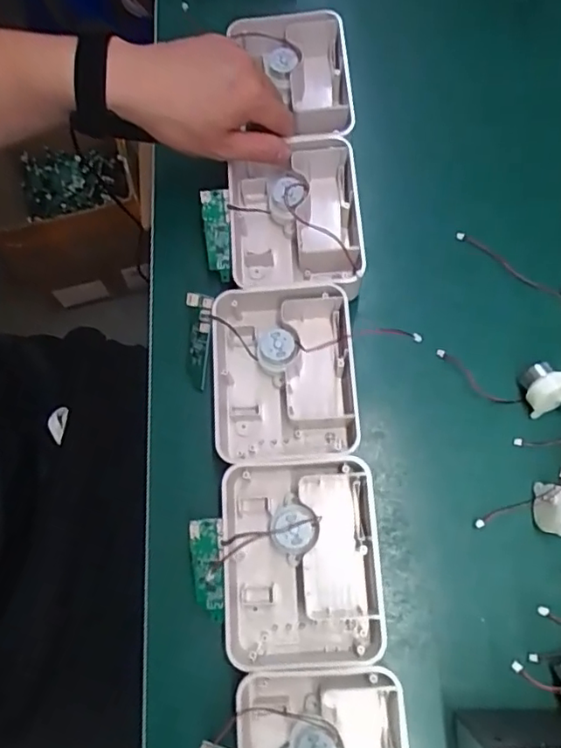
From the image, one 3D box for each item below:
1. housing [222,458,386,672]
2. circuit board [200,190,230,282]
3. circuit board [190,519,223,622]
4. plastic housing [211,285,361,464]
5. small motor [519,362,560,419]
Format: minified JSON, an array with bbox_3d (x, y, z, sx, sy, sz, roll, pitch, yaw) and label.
[{"bbox_3d":[0.012,0.125,0.388,0.103,0.041,0.131,-3,75,-2],"label":"housing"},{"bbox_3d":[-0.050,-0.109,0.458,0.021,0.008,0.069,-4,106,-3],"label":"circuit board"},{"bbox_3d":[-0.048,0.130,0.383,0.020,0.007,0.068,-4,96,-3],"label":"circuit board"},{"bbox_3d":[0.003,0.004,0.427,0.103,0.040,0.127,-4,75,-3],"label":"plastic housing"},{"bbox_3d":[0.195,0.011,0.422,0.033,0.034,0.025,-15,38,12],"label":"small motor"}]

